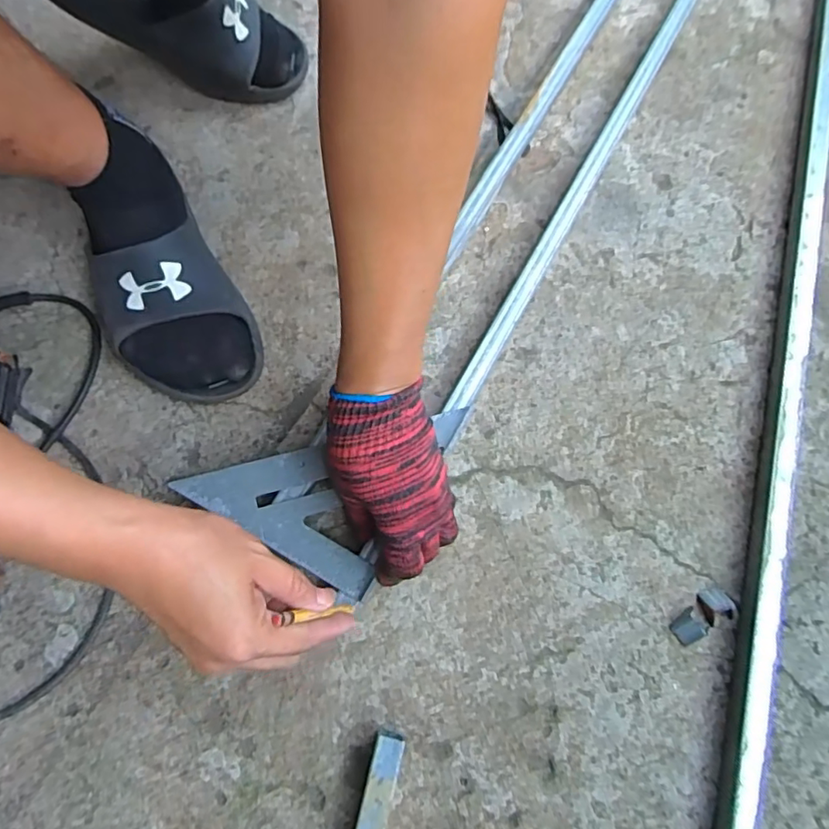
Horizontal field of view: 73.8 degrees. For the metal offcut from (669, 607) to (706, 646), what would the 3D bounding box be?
[{"bbox_3d":[0.216,0.168,0.434,0.024,0.007,0.021,-35,76,-13],"label":"metal offcut"}]

